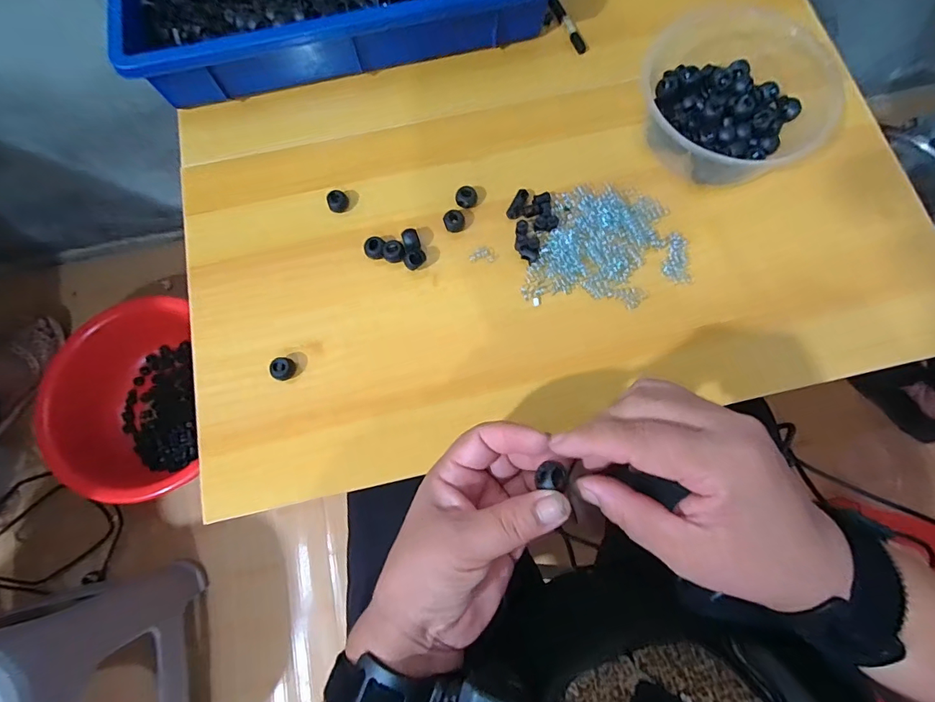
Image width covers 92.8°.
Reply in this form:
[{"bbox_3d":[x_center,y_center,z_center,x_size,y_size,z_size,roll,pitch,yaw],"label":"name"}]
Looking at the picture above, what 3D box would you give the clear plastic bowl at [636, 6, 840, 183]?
[{"bbox_3d":[0.214,-0.205,0.360,0.149,0.052,0.145,0,74,0],"label":"clear plastic bowl"}]

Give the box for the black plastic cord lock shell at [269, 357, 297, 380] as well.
[{"bbox_3d":[-0.138,0.013,0.334,0.016,0.013,0.017,0,74,0],"label":"black plastic cord lock shell"}]

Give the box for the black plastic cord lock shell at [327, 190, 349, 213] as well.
[{"bbox_3d":[-0.107,-0.124,0.370,0.016,0.013,0.015,-21,76,-6],"label":"black plastic cord lock shell"}]

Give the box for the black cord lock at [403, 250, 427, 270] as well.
[{"bbox_3d":[-0.042,-0.073,0.354,0.017,0.016,0.014,-24,76,-7],"label":"black cord lock"}]

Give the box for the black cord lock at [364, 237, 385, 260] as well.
[{"bbox_3d":[-0.074,-0.082,0.357,0.016,0.014,0.017,0,74,0],"label":"black cord lock"}]

